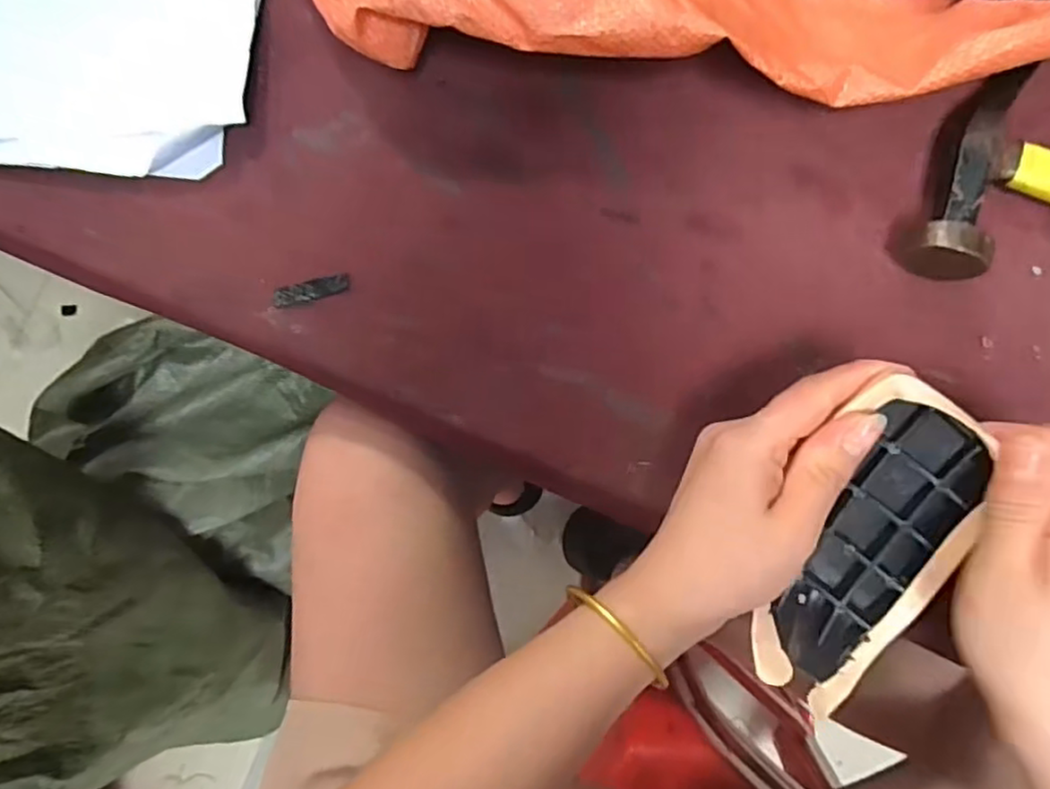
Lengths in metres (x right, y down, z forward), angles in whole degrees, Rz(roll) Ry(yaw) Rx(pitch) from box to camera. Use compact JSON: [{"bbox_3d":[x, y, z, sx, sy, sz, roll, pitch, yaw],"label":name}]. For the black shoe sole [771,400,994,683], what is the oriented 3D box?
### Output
[{"bbox_3d":[0.152,0.063,0.284,0.047,0.033,0.120,24,106,7],"label":"black shoe sole"}]

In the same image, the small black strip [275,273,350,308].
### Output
[{"bbox_3d":[-0.113,-0.054,0.343,0.043,0.009,0.010,-10,83,3],"label":"small black strip"}]

